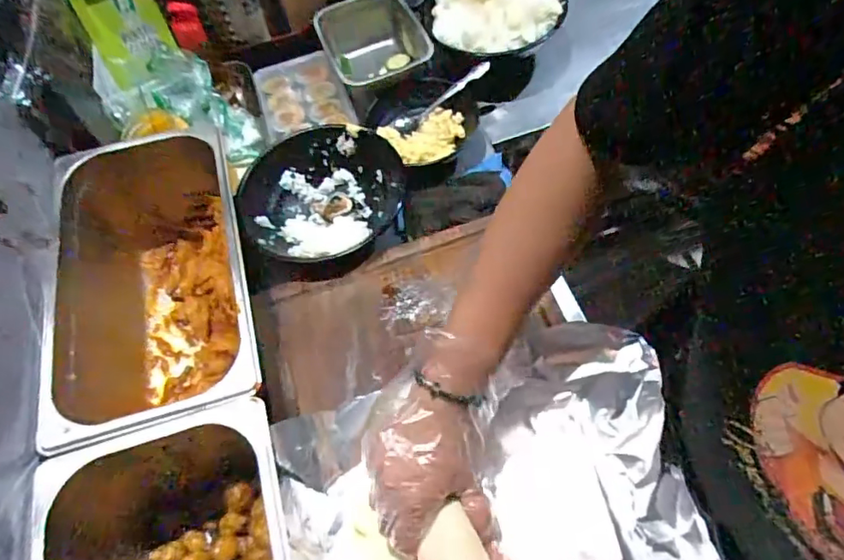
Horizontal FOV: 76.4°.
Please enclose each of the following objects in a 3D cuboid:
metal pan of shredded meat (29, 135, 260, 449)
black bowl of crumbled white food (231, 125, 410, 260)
[{"bbox_3d":[-0.263,0.022,0.544,0.208,0.152,0.316,-19,60,-5],"label":"metal pan of shredded meat"},{"bbox_3d":[-0.118,-0.100,0.636,0.196,0.052,0.175,-39,63,-16],"label":"black bowl of crumbled white food"}]

